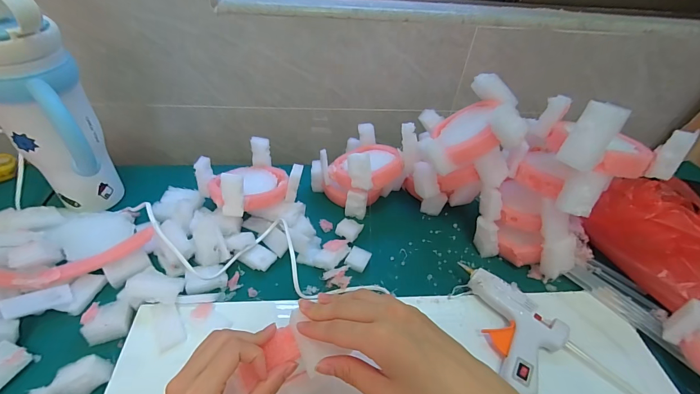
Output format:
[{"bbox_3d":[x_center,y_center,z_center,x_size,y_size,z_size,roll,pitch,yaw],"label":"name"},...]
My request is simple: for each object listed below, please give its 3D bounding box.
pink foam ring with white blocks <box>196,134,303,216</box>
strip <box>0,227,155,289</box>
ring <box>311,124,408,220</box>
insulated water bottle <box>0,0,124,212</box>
[{"bbox_3d":[-0.148,-0.026,0.493,0.124,0.072,0.103,-26,52,-29],"label":"pink foam ring with white blocks"},{"bbox_3d":[-0.346,0.066,0.374,0.206,0.079,0.031,9,34,-40],"label":"strip"},{"bbox_3d":[0.016,-0.048,0.542,0.121,0.111,0.114,3,43,-3],"label":"ring"},{"bbox_3d":[-0.354,-0.097,0.406,0.130,0.269,0.081,13,44,9],"label":"insulated water bottle"}]

